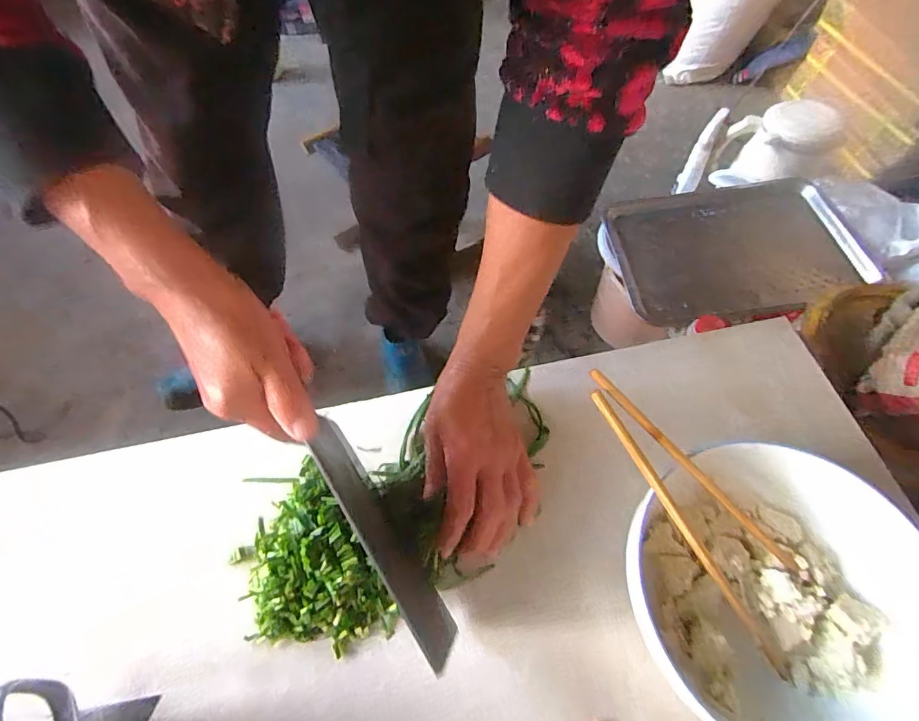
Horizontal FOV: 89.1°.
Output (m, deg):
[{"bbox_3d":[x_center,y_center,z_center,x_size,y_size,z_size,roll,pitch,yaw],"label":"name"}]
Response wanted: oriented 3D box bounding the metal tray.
[{"bbox_3d":[0.438,-0.188,0.769,0.345,0.041,0.290,-9,58,11],"label":"metal tray"}]

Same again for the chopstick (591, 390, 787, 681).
[{"bbox_3d":[0.150,0.112,0.310,0.009,0.010,0.214,-33,88,-17],"label":"chopstick"}]

